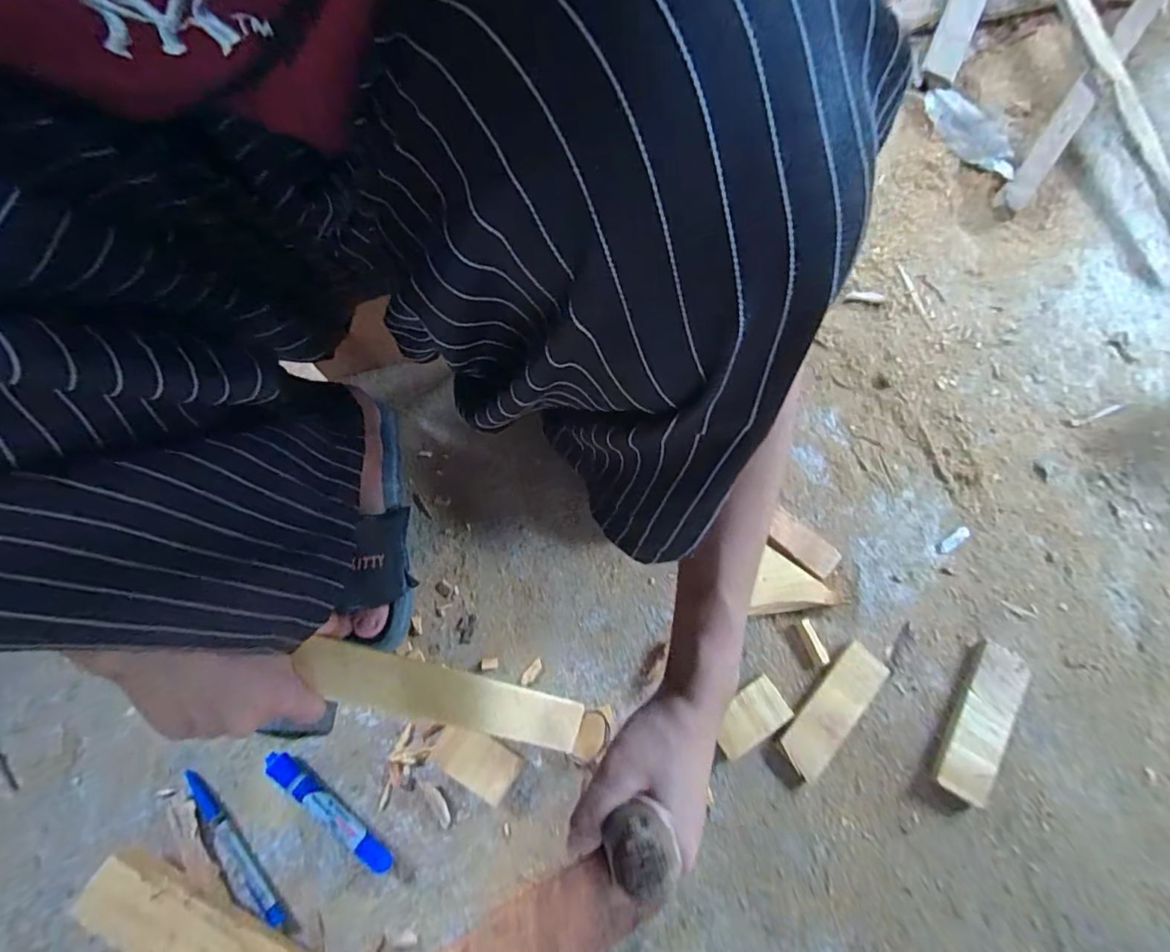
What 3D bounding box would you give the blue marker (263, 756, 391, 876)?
[{"bbox_3d":[-0.214,0.279,0.444,0.132,0.021,0.019,39,76,11],"label":"blue marker"}]

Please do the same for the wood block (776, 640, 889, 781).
[{"bbox_3d":[0.223,0.208,0.479,0.045,0.017,0.125,43,76,11],"label":"wood block"}]

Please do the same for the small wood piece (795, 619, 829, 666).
[{"bbox_3d":[0.211,0.155,0.498,0.014,0.009,0.041,-20,74,-7],"label":"small wood piece"}]

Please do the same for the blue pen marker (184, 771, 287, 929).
[{"bbox_3d":[-0.293,0.307,0.444,0.015,0.007,0.143,-41,77,-13],"label":"blue pen marker"}]

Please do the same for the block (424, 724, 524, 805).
[{"bbox_3d":[-0.094,0.243,0.461,0.073,0.020,0.039,32,74,9],"label":"block"}]

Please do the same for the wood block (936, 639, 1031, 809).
[{"bbox_3d":[0.355,0.218,0.478,0.039,0.017,0.138,32,75,9],"label":"wood block"}]

